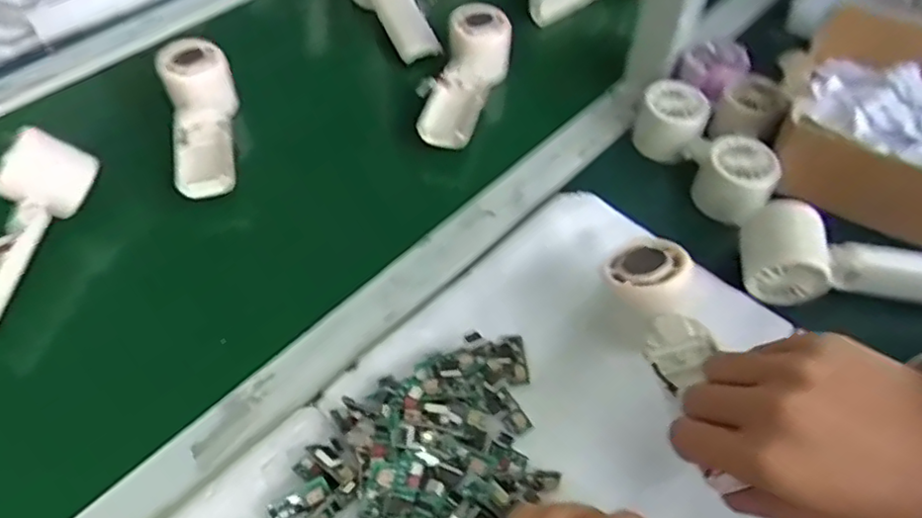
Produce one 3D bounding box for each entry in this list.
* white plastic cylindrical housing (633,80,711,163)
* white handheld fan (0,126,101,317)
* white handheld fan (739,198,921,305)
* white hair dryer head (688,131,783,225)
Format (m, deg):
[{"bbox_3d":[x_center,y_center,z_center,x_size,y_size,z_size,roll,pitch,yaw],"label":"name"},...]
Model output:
[{"bbox_3d":[0.189,-0.123,0.574,0.057,0.048,0.055,0,50,0],"label":"white plastic cylindrical housing"},{"bbox_3d":[-0.335,-0.017,0.478,0.052,0.044,0.163,8,70,7],"label":"white handheld fan"},{"bbox_3d":[0.295,-0.001,0.471,0.170,0.046,0.065,4,50,4],"label":"white handheld fan"},{"bbox_3d":[0.226,-0.065,0.531,0.063,0.046,0.057,30,57,23],"label":"white hair dryer head"}]

